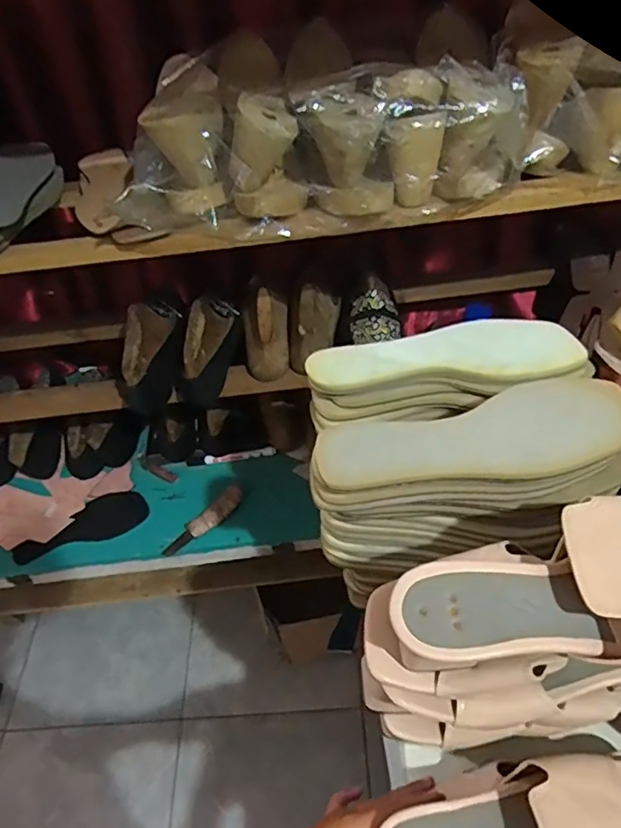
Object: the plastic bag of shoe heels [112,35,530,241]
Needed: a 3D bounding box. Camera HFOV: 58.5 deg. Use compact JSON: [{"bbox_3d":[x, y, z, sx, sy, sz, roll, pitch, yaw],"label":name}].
[{"bbox_3d":[-0.003,-0.314,0.596,0.414,0.114,0.254,-10,47,-3],"label":"plastic bag of shoe heels"}]

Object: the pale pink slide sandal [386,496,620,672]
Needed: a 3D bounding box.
[{"bbox_3d":[0.166,0.113,0.342,0.232,0.067,0.084,-10,47,-4],"label":"pale pink slide sandal"}]

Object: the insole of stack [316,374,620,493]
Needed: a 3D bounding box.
[{"bbox_3d":[0.123,0.021,0.416,0.227,0.018,0.072,-12,64,1],"label":"insole of stack"}]

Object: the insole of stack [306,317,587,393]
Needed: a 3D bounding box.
[{"bbox_3d":[0.119,-0.057,0.508,0.237,0.018,0.075,-4,47,2],"label":"insole of stack"}]

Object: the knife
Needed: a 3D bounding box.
[{"bbox_3d":[-0.161,0.160,0.835,0.141,0.013,0.032,-37,54,-25],"label":"knife"}]

